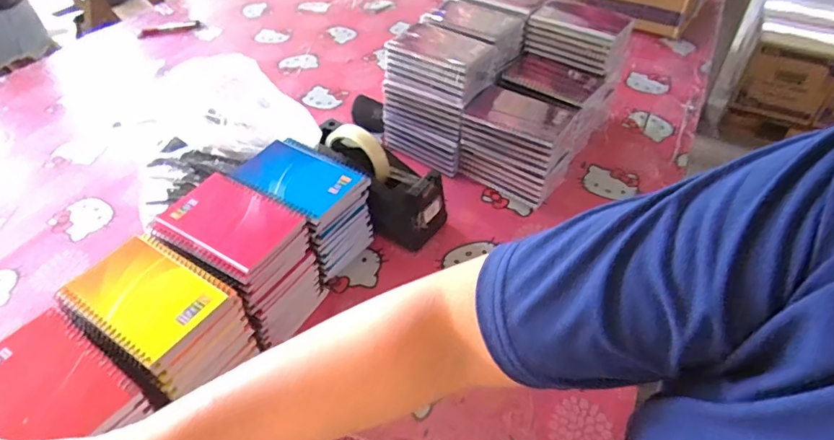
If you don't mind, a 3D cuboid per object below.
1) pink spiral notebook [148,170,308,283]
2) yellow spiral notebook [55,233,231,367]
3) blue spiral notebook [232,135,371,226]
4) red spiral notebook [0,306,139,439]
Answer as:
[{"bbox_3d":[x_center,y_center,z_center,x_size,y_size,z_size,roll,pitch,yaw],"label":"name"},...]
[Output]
[{"bbox_3d":[-0.193,0.003,0.517,0.129,0.017,0.094,22,49,20],"label":"pink spiral notebook"},{"bbox_3d":[-0.239,0.063,0.443,0.123,0.010,0.088,24,50,22],"label":"yellow spiral notebook"},{"bbox_3d":[-0.135,-0.053,0.572,0.136,0.009,0.094,23,49,21],"label":"blue spiral notebook"},{"bbox_3d":[-0.289,0.125,0.391,0.125,0.008,0.079,27,51,24],"label":"red spiral notebook"}]

